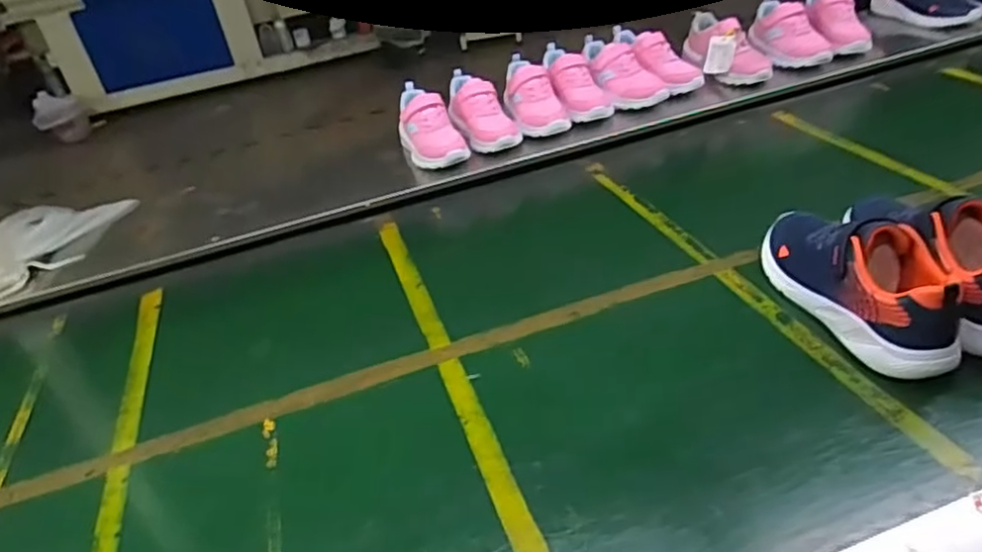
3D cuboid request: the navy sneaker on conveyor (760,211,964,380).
[{"bbox_3d":[0.382,-0.009,0.714,0.087,0.111,0.261,-16,36,-11],"label":"navy sneaker on conveyor"}]

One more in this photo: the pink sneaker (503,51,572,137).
[{"bbox_3d":[0.070,-0.322,1.194,0.083,0.082,0.176,-17,34,-11],"label":"pink sneaker"}]

